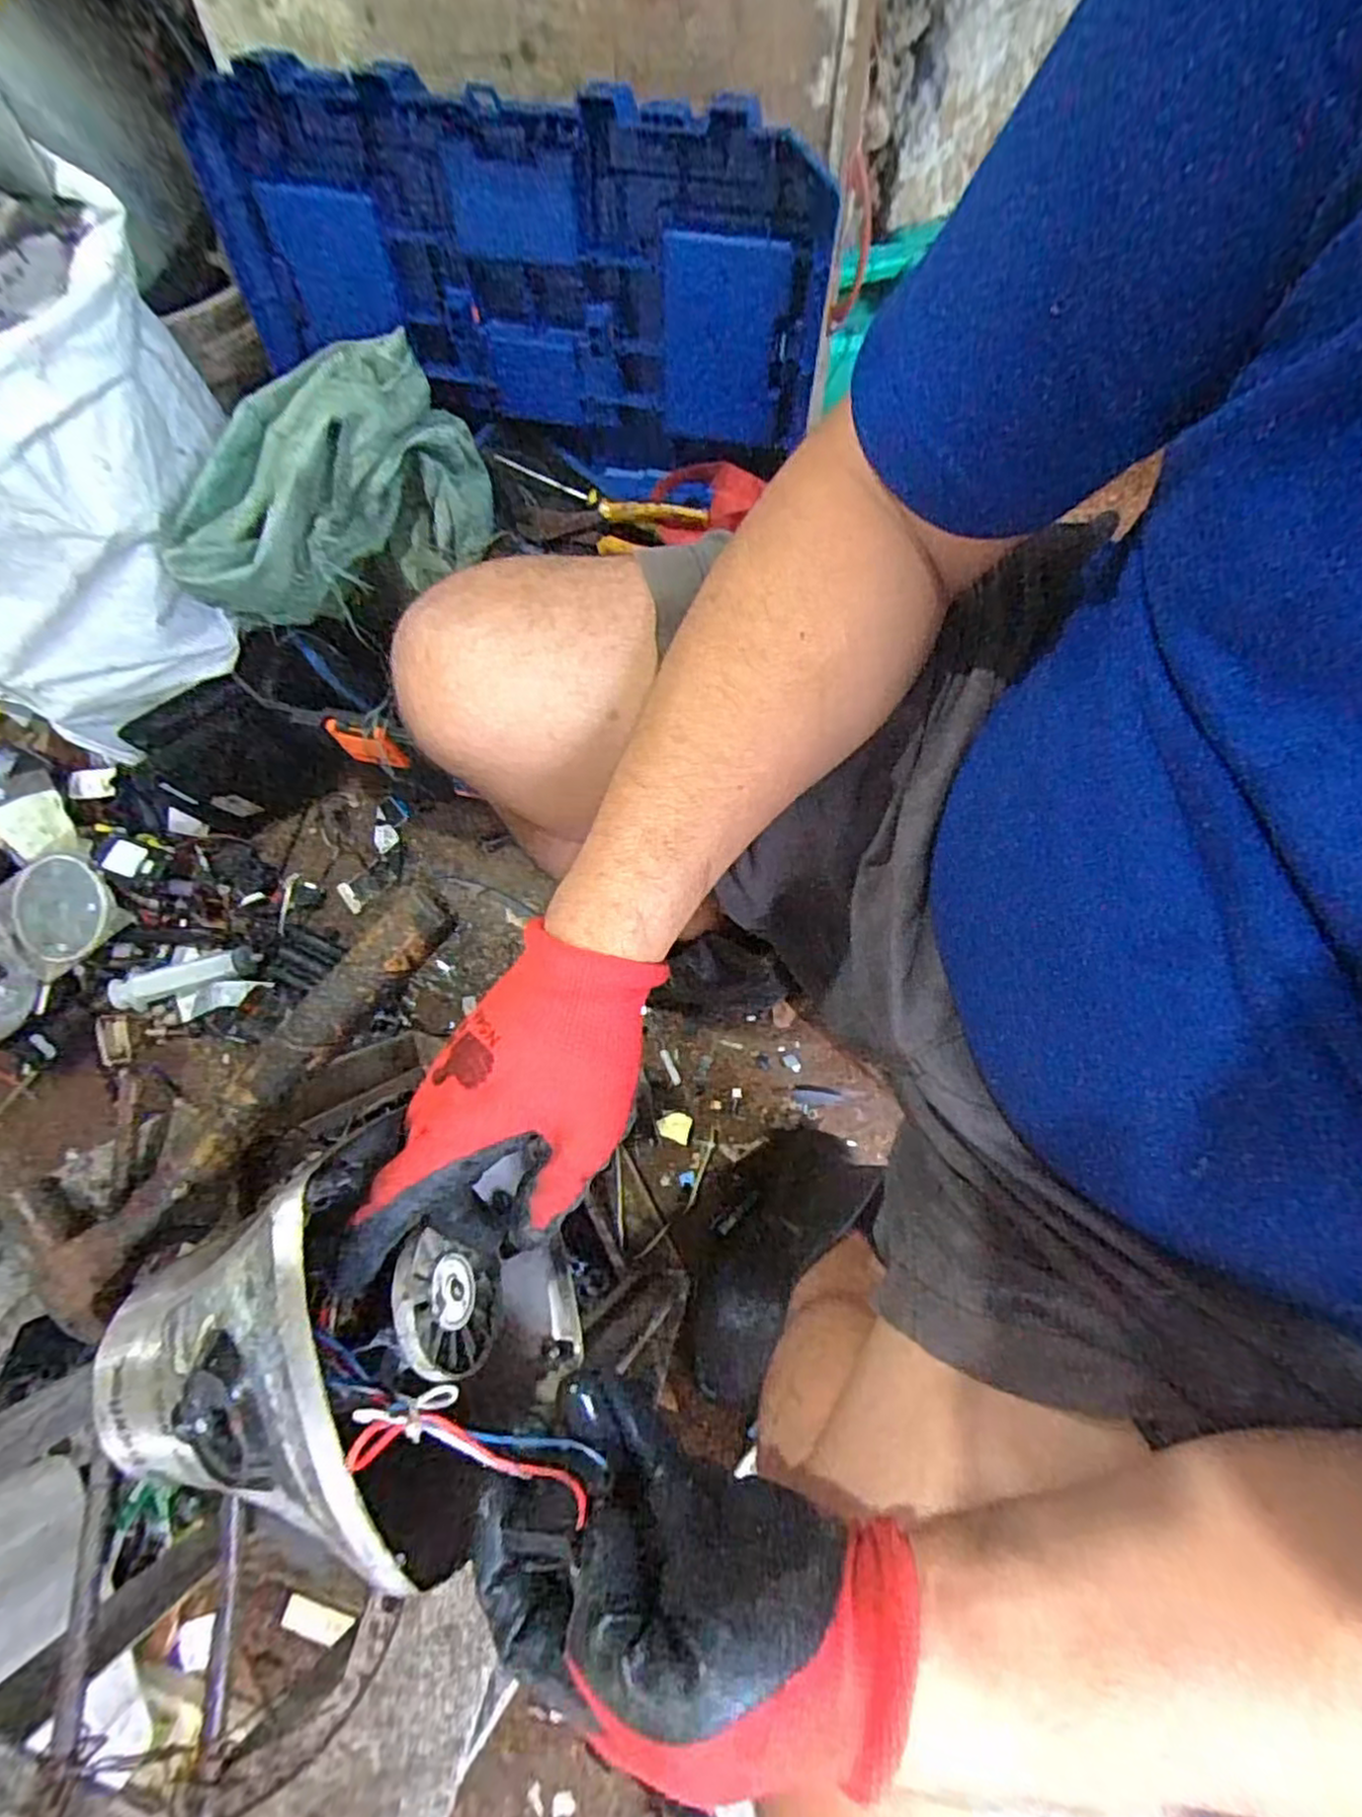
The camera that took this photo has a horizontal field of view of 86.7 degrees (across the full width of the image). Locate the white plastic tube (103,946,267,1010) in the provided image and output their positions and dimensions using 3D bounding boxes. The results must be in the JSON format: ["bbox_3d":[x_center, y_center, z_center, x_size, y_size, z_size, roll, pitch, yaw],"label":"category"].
[{"bbox_3d":[-0.540,0.076,0.786,0.149,0.034,0.035,-18,78,-3],"label":"white plastic tube"}]

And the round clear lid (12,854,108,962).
[{"bbox_3d":[-0.675,0.000,0.785,0.096,0.004,0.111,6,95,-4],"label":"round clear lid"}]

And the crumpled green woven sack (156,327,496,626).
[{"bbox_3d":[-0.275,-0.326,0.569,0.240,0.106,0.173,-26,78,-5],"label":"crumpled green woven sack"}]

